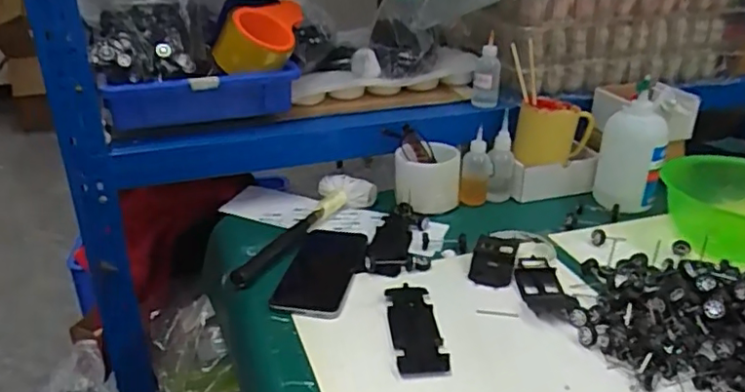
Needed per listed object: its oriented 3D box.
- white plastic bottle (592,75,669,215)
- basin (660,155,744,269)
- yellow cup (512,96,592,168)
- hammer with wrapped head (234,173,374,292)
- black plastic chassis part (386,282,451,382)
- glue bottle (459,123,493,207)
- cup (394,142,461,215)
[{"bbox_3d":[0.348,-0.059,0.812,0.081,0.149,0.080,10,28,19],"label":"white plastic bottle"},{"bbox_3d":[0.472,0.013,0.762,0.189,0.070,0.189,0,26,0],"label":"basin"},{"bbox_3d":[0.259,-0.092,0.863,0.099,0.073,0.106,10,28,19],"label":"yellow cup"},{"bbox_3d":[-0.094,0.032,0.756,0.073,0.030,0.249,16,31,30],"label":"hammer with wrapped head"},{"bbox_3d":[0.040,0.127,0.591,0.046,0.006,0.133,-2,26,-5],"label":"black plastic chassis part"},{"bbox_3d":[0.143,-0.037,0.830,0.040,0.097,0.031,5,27,10],"label":"glue bottle"},{"bbox_3d":[0.075,-0.026,0.823,0.087,0.072,0.087,0,26,0],"label":"cup"}]

